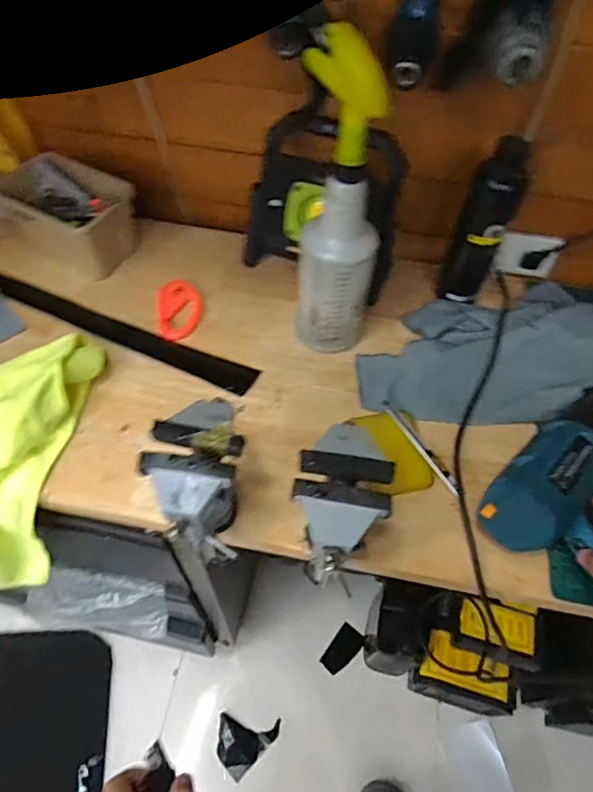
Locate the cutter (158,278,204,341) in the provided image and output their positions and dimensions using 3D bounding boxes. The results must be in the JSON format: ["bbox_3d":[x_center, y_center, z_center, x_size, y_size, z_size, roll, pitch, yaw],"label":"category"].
[{"bbox_3d":[-0.153,-0.115,0.700,0.058,0.015,0.095,-9,57,-8],"label":"cutter"}]

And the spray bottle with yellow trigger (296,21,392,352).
[{"bbox_3d":[0.045,-0.177,0.558,0.086,0.331,0.073,8,56,3],"label":"spray bottle with yellow trigger"}]

